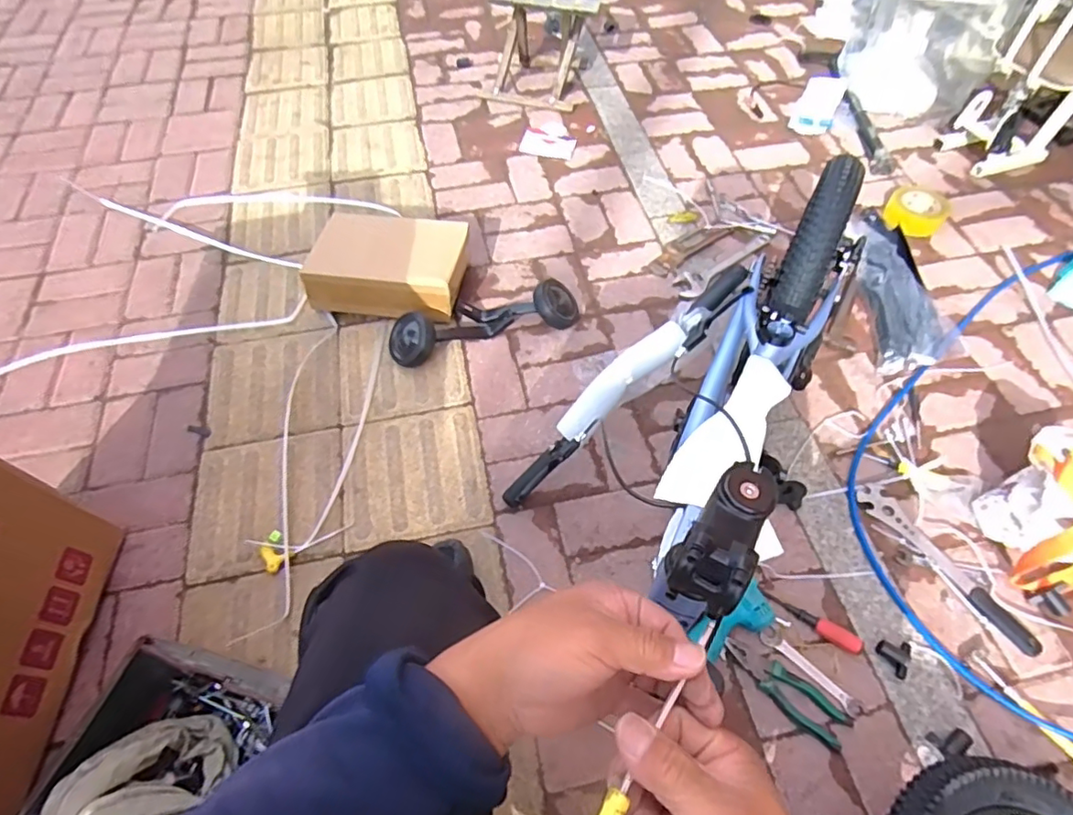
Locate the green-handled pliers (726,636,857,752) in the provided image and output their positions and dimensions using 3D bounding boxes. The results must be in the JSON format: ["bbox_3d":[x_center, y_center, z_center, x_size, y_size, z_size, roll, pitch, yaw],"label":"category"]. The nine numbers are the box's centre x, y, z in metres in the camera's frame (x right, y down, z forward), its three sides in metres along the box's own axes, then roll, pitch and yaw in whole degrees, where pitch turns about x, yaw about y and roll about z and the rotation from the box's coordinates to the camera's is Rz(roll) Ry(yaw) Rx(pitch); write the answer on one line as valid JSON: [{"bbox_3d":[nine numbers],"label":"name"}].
[{"bbox_3d":[0.349,0.392,0.793,0.181,0.024,0.054,37,64,23],"label":"green-handled pliers"}]

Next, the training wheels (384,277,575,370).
[{"bbox_3d":[-0.105,-0.176,1.142,0.385,0.070,0.118,-16,57,-9],"label":"training wheels"}]

